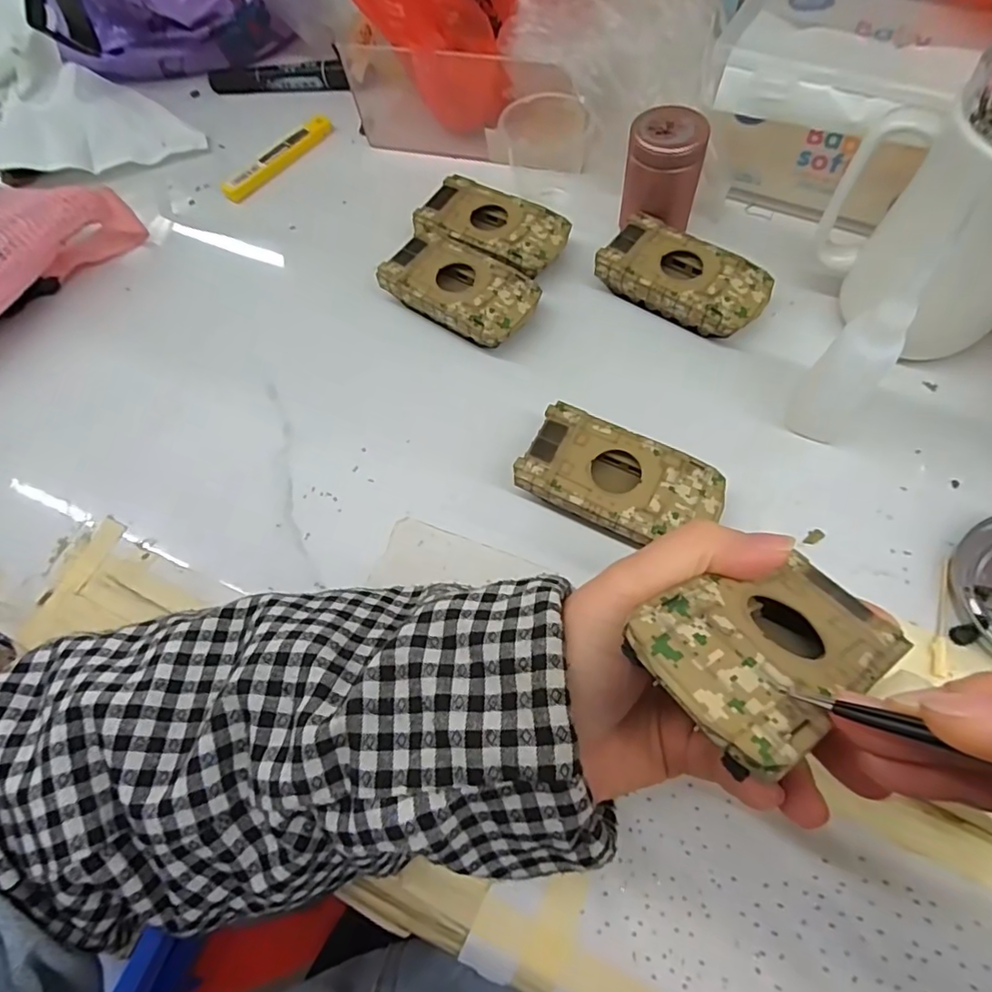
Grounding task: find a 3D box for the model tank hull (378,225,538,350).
[{"bbox_3d":[-0.022,-0.126,0.351,0.094,0.022,0.051,30,68,16],"label":"model tank hull"}]

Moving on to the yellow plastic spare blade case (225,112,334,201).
[{"bbox_3d":[-0.165,-0.261,0.436,0.019,0.009,0.104,33,69,17],"label":"yellow plastic spare blade case"}]

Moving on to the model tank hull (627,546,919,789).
[{"bbox_3d":[0.081,0.041,0.163,0.096,0.015,0.045,-9,58,-38],"label":"model tank hull"}]

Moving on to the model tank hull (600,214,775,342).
[{"bbox_3d":[0.112,-0.128,0.342,0.095,0.027,0.049,33,69,17],"label":"model tank hull"}]

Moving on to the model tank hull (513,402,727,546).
[{"bbox_3d":[0.061,-0.005,0.287,0.094,0.024,0.051,26,67,15],"label":"model tank hull"}]

